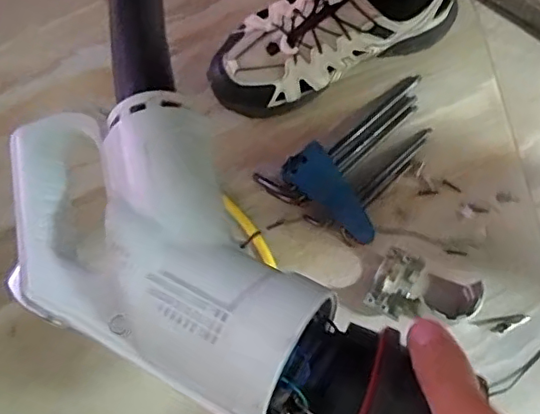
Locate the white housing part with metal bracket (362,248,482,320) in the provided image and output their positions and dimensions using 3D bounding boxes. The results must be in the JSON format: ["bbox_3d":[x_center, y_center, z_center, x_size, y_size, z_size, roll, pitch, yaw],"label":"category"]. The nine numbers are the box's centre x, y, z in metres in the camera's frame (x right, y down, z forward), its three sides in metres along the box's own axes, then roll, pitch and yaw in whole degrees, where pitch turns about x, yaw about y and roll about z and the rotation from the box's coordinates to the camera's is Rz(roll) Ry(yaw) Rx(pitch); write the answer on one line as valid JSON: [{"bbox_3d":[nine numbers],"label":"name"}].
[{"bbox_3d":[0.140,0.079,0.520,0.091,0.035,0.064,25,73,7],"label":"white housing part with metal bracket"}]

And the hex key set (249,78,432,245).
[{"bbox_3d":[0.096,-0.037,0.563,0.188,0.028,0.109,-32,75,-11],"label":"hex key set"}]

